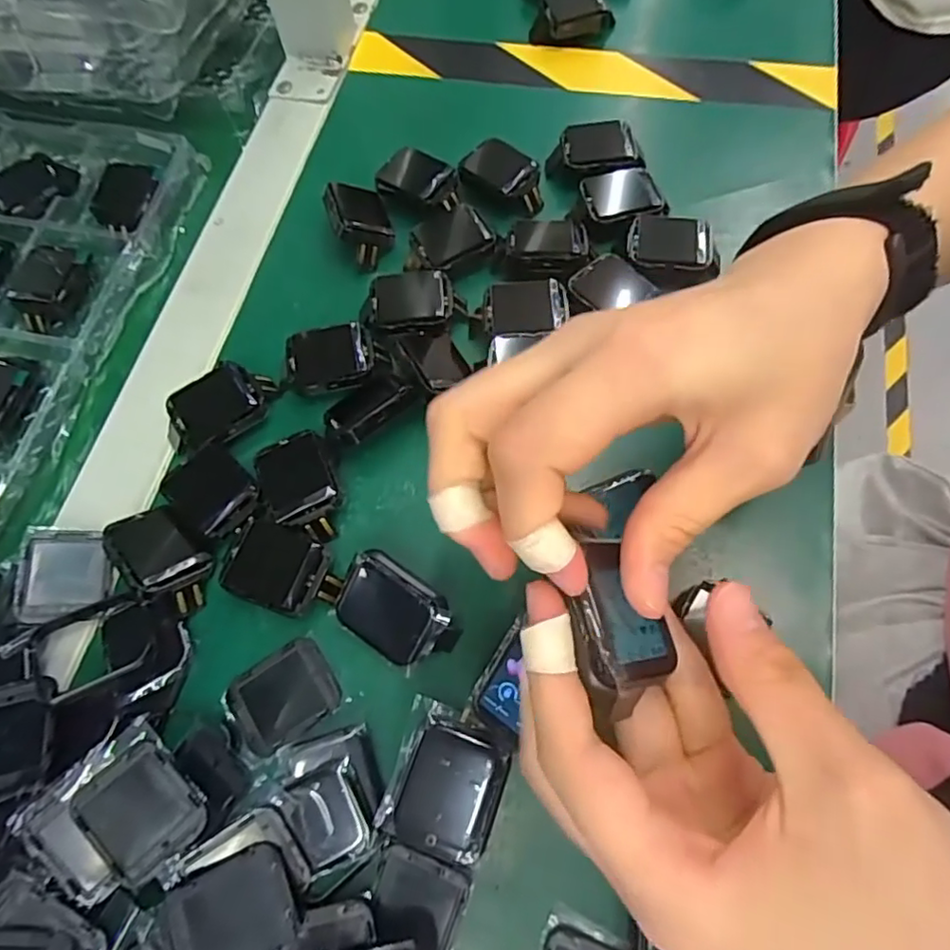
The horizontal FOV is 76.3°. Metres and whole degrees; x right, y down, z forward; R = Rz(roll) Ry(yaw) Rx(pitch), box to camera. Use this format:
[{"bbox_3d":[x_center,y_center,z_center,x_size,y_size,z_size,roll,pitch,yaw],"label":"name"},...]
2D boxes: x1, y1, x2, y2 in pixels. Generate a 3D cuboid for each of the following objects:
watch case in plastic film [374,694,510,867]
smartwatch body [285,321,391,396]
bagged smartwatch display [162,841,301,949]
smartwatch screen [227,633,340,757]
[{"bbox_3d":[-0.010,0.111,0.221,0.039,0.017,0.047,16,69,9],"label":"watch case in plastic film"},{"bbox_3d":[-0.066,-0.056,0.293,0.047,0.013,0.032,-17,67,-4],"label":"smartwatch body"},{"bbox_3d":[-0.081,0.145,0.199,0.038,0.006,0.035,-27,69,-9],"label":"bagged smartwatch display"},{"bbox_3d":[-0.077,0.087,0.241,0.039,0.004,0.034,-34,70,-11],"label":"smartwatch screen"}]

